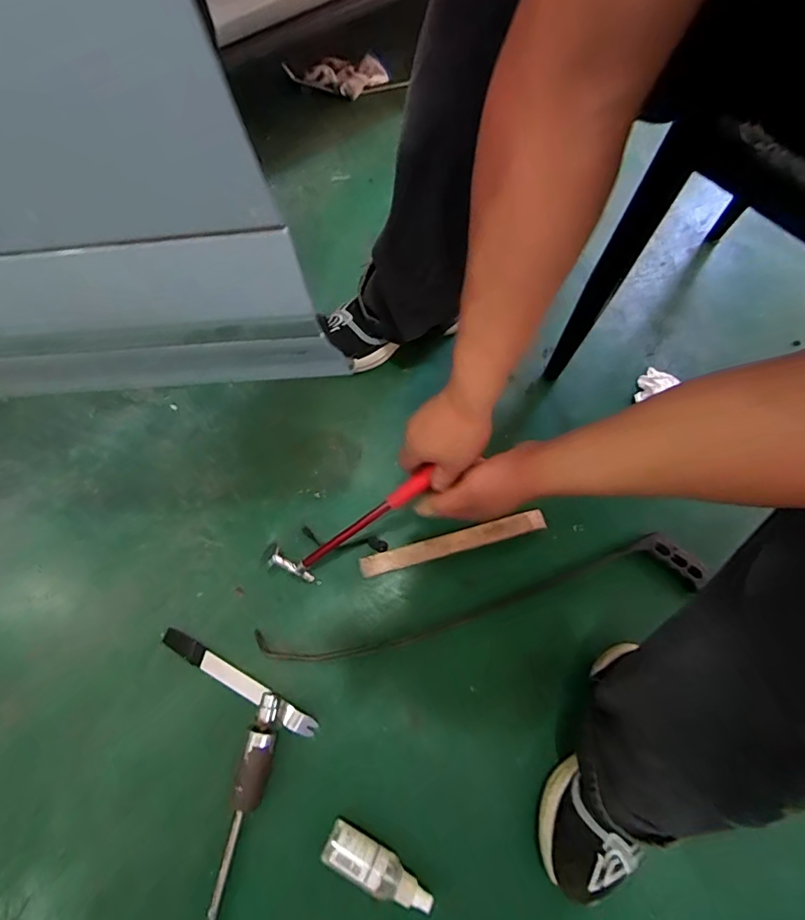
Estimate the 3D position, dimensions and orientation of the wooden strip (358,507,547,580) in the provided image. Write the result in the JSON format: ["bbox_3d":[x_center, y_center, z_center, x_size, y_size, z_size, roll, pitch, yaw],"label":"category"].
[{"bbox_3d":[0.079,0.124,0.716,0.286,0.012,0.032,-15,68,-5],"label":"wooden strip"}]

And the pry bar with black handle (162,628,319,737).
[{"bbox_3d":[-0.226,0.301,0.646,0.242,0.012,0.027,29,72,10],"label":"pry bar with black handle"}]

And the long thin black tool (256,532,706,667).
[{"bbox_3d":[0.112,0.202,0.681,0.638,0.028,0.086,-10,70,-4],"label":"long thin black tool"}]

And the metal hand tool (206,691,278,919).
[{"bbox_3d":[-0.208,0.483,0.559,0.048,0.041,0.380,10,70,3],"label":"metal hand tool"}]

